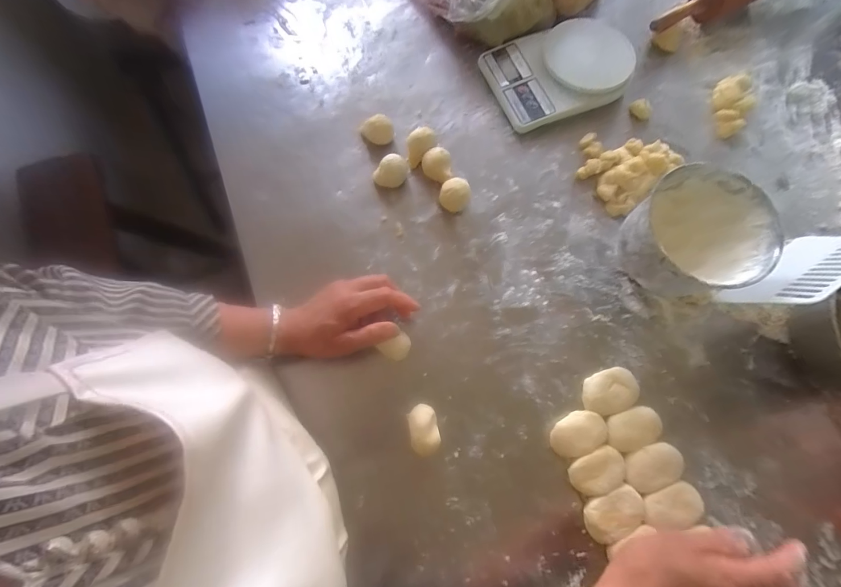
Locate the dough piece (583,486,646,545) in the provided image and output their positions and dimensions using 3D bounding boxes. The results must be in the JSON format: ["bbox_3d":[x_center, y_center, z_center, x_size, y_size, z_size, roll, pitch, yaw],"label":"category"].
[{"bbox_3d":[0.215,0.245,0.423,0.068,0.017,0.042,-28,77,-9],"label":"dough piece"}]

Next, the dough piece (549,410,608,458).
[{"bbox_3d":[0.186,0.166,0.447,0.065,0.018,0.043,-23,77,-8],"label":"dough piece"}]

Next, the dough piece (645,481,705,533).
[{"bbox_3d":[0.280,0.237,0.424,0.071,0.020,0.038,-16,76,-6],"label":"dough piece"}]

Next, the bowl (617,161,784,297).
[{"bbox_3d":[0.337,-0.075,0.481,0.140,0.085,0.143,0,75,-1],"label":"bowl"}]

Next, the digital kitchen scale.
[{"bbox_3d":[0.209,-0.340,0.572,0.200,0.039,0.149,-20,76,-7],"label":"digital kitchen scale"}]

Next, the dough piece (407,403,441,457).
[{"bbox_3d":[0.003,0.155,0.435,0.032,0.038,0.052,-11,75,-4],"label":"dough piece"}]

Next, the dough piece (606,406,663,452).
[{"bbox_3d":[0.249,0.160,0.447,0.060,0.024,0.041,-17,76,-6],"label":"dough piece"}]

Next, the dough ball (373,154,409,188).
[{"bbox_3d":[-0.041,-0.169,0.527,0.048,0.025,0.037,-5,75,-3],"label":"dough ball"}]

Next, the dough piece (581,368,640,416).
[{"bbox_3d":[0.230,0.120,0.463,0.067,0.017,0.049,-16,76,-6],"label":"dough piece"}]

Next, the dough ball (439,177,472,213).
[{"bbox_3d":[0.046,-0.133,0.516,0.037,0.038,0.037,0,75,-1],"label":"dough ball"}]

